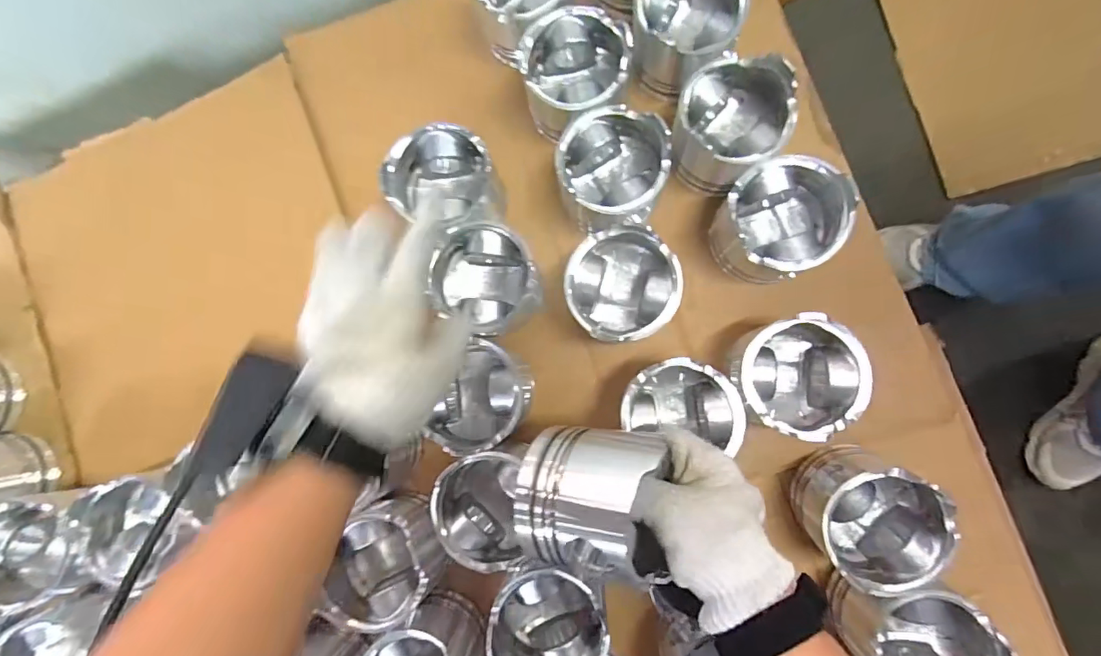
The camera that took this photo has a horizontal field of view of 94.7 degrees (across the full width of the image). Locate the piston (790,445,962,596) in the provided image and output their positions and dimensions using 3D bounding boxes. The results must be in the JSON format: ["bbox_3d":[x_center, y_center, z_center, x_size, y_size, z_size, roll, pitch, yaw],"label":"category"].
[{"bbox_3d":[0.250,0.149,0.407,0.088,0.082,0.089,0,87,5],"label":"piston"}]

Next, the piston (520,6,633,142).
[{"bbox_3d":[0.023,-0.223,0.456,0.092,0.079,0.091,4,87,5],"label":"piston"}]

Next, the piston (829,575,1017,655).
[{"bbox_3d":[0.279,0.239,0.394,0.098,0.075,0.093,0,87,5],"label":"piston"}]

